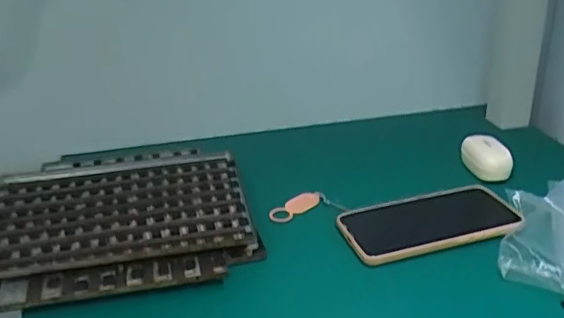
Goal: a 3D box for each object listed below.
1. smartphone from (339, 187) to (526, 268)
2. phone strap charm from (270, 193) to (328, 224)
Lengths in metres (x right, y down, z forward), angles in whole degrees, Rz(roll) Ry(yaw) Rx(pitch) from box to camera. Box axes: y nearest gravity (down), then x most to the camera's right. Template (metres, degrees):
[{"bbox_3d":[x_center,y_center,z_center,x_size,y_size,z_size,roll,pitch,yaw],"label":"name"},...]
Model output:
[{"bbox_3d":[0.140,0.055,0.541,0.171,0.009,0.079,-9,27,-12],"label":"smartphone"},{"bbox_3d":[0.016,0.045,0.580,0.068,0.006,0.023,-21,32,-34],"label":"phone strap charm"}]

